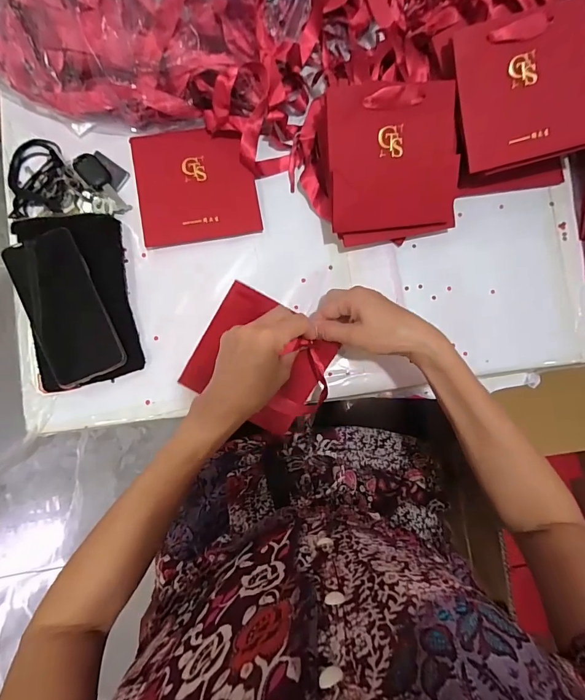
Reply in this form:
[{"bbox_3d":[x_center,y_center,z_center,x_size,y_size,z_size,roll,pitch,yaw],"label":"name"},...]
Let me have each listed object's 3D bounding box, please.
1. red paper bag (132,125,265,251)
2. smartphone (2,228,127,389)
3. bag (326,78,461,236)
[{"bbox_3d":[-0.117,-0.202,0.464,0.138,0.010,0.140,-11,86,-3],"label":"red paper bag"},{"bbox_3d":[-0.255,-0.046,0.425,0.079,0.008,0.166,-24,93,-6],"label":"smartphone"},{"bbox_3d":[0.114,-0.208,0.420,0.147,0.011,0.141,-9,116,-8],"label":"bag"}]

